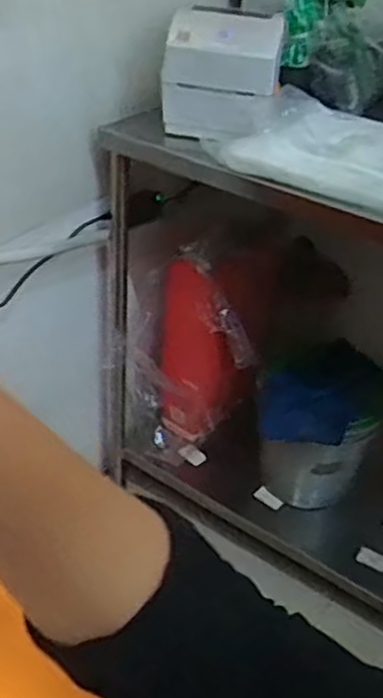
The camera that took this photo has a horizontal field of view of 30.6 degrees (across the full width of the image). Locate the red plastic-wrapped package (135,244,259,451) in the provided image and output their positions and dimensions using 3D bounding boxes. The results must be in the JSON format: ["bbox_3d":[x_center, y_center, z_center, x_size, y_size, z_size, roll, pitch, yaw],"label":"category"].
[{"bbox_3d":[0.010,0.012,1.412,0.221,0.437,0.138,6,35,0],"label":"red plastic-wrapped package"}]

